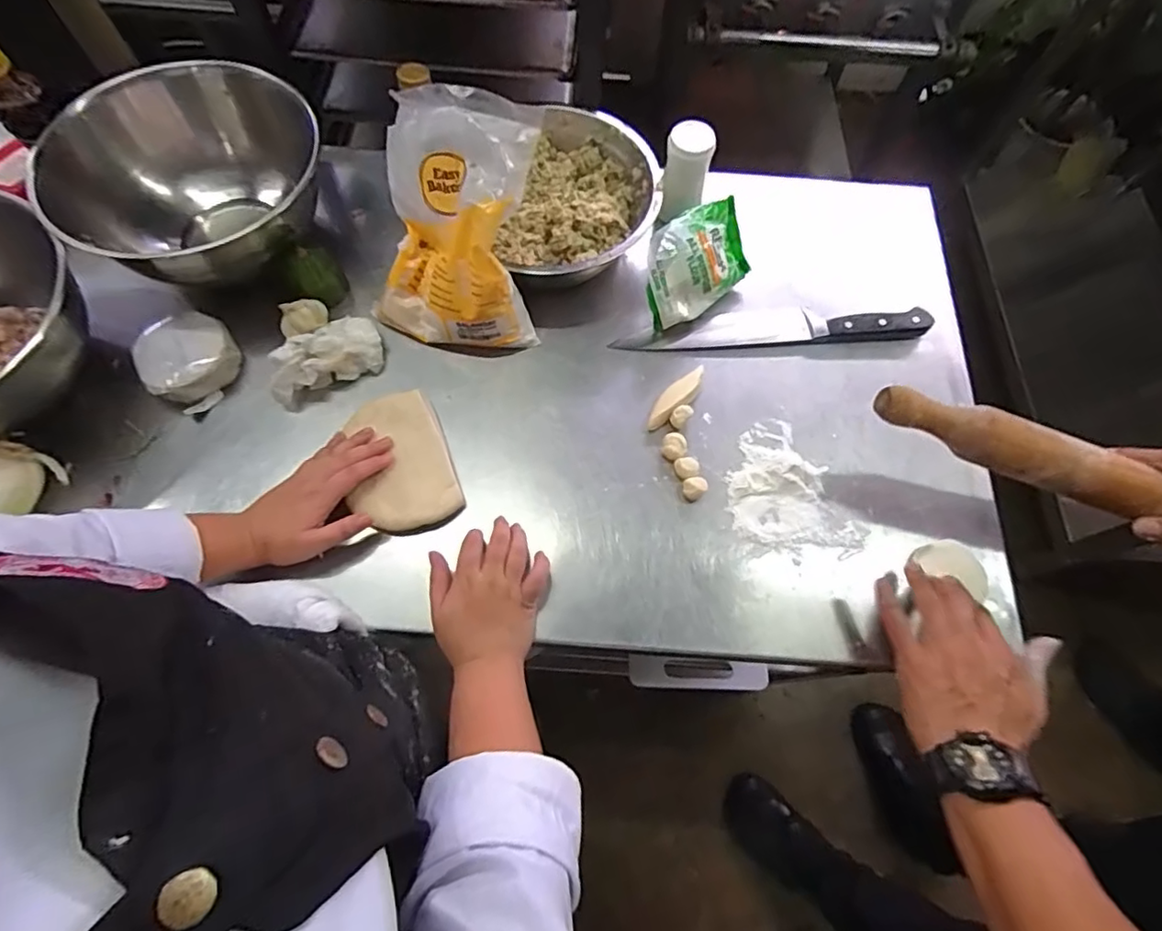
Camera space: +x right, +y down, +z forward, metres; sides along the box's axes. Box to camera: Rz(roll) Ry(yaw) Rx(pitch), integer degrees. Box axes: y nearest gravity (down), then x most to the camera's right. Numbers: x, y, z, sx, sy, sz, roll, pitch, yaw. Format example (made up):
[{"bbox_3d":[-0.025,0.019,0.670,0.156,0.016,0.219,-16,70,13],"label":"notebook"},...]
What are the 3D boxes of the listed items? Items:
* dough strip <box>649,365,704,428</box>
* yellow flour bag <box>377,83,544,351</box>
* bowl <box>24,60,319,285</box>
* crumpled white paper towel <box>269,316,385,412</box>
[{"bbox_3d":[0.100,-0.072,0.628,0.025,0.015,0.087,40,72,12],"label":"dough strip"},{"bbox_3d":[-0.125,-0.236,0.590,0.159,0.188,0.149,11,68,1],"label":"yellow flour bag"},{"bbox_3d":[-0.412,-0.304,0.639,0.234,0.127,0.250,1,68,-2],"label":"bowl"},{"bbox_3d":[-0.273,-0.119,0.616,0.120,0.045,0.075,-36,74,-15],"label":"crumpled white paper towel"}]

